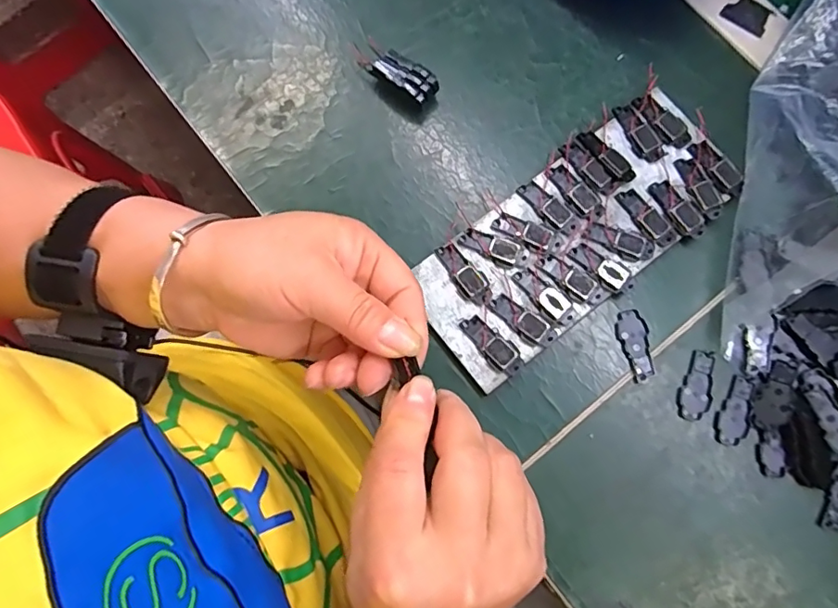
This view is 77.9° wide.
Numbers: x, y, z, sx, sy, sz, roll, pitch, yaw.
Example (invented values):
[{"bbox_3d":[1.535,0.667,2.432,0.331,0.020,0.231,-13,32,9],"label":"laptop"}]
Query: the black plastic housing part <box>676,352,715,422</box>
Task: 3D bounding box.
[{"bbox_3d":[0.152,0.044,0.281,0.016,0.004,0.038,19,80,5],"label":"black plastic housing part"}]

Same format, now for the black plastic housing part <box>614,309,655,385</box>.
[{"bbox_3d":[0.119,0.023,0.286,0.017,0.004,0.039,-5,79,0],"label":"black plastic housing part"}]

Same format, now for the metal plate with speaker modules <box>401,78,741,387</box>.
[{"bbox_3d":[0.089,-0.040,0.294,0.191,0.011,0.079,-37,80,-6],"label":"metal plate with speaker modules"}]

